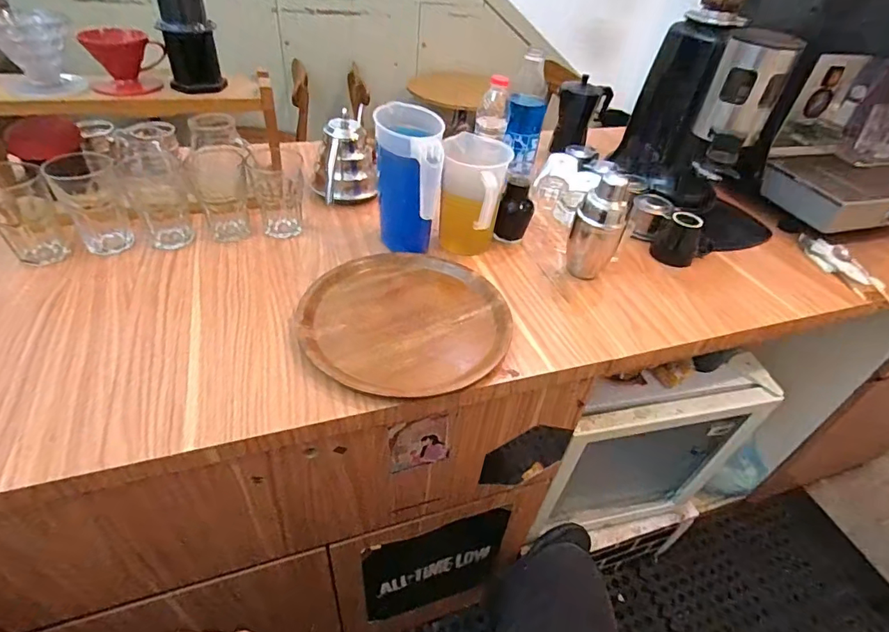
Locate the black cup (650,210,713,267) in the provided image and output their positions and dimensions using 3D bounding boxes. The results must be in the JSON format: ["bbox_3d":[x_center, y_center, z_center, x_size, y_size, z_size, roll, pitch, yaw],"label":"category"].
[{"bbox_3d":[0.437,-0.143,0.876,0.084,0.081,0.077,-27,52,-32],"label":"black cup"}]

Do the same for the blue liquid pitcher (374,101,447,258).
[{"bbox_3d":[-0.061,-0.207,0.766,0.101,0.215,0.161,2,42,-6],"label":"blue liquid pitcher"}]

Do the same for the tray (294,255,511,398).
[{"bbox_3d":[-0.059,-0.003,0.684,0.280,0.019,0.289,4,42,-3],"label":"tray"}]

